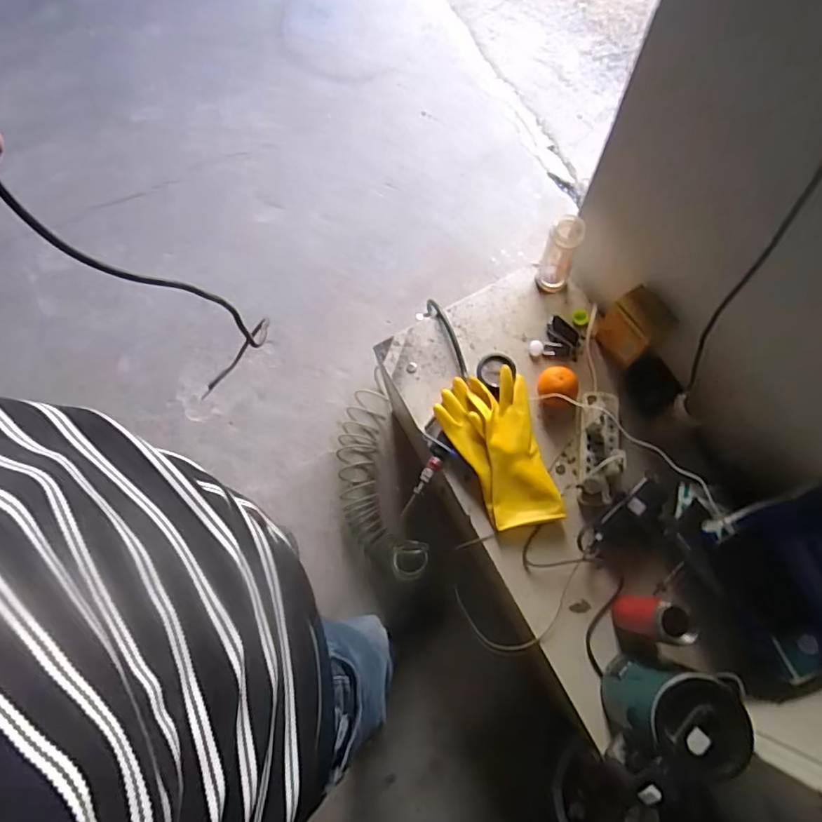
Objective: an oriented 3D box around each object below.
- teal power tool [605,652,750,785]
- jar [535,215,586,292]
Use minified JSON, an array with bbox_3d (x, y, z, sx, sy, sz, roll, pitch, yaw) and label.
[{"bbox_3d":[0.319,0.373,0.658,0.109,0.158,0.105,-2,72,0],"label":"teal power tool"},{"bbox_3d":[0.254,-0.263,0.915,0.058,0.147,0.052,24,74,8],"label":"jar"}]

